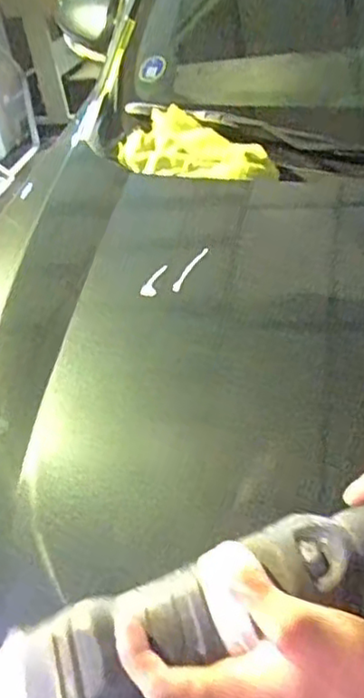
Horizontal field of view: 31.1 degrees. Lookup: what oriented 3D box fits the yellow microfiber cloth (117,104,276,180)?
[{"bbox_3d":[0.009,-0.307,0.998,0.104,0.067,0.284,-36,44,-30],"label":"yellow microfiber cloth"}]

